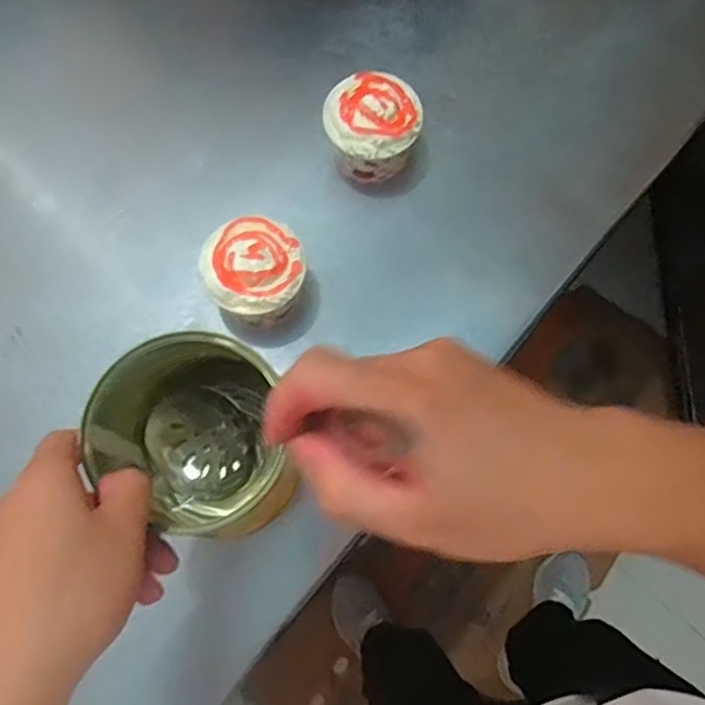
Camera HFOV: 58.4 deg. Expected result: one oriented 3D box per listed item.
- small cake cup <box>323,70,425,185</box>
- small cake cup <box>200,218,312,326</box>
[{"bbox_3d":[0.018,-0.190,0.542,0.079,0.062,0.067,-5,75,-3],"label":"small cake cup"},{"bbox_3d":[-0.076,-0.061,0.506,0.077,0.072,0.075,0,75,-1],"label":"small cake cup"}]

